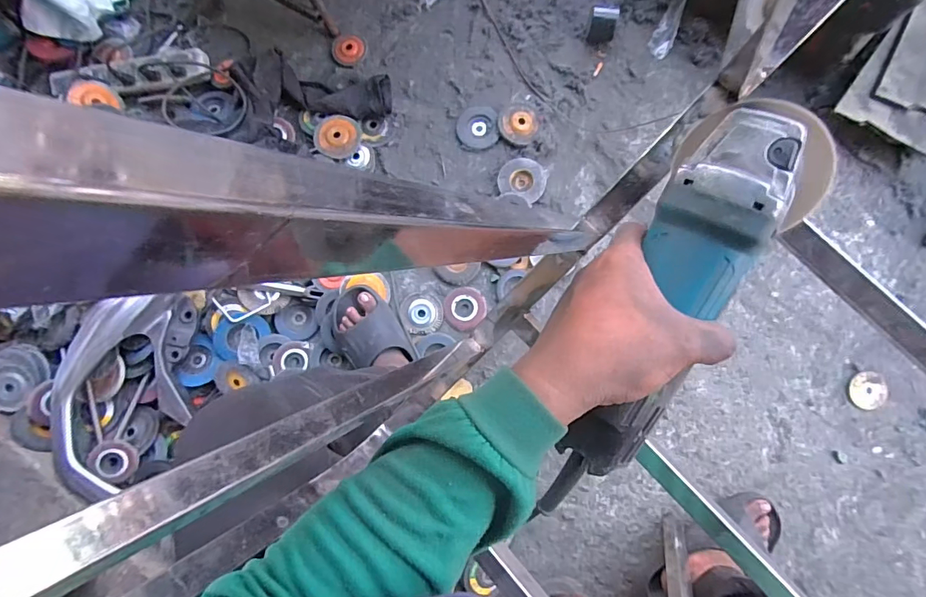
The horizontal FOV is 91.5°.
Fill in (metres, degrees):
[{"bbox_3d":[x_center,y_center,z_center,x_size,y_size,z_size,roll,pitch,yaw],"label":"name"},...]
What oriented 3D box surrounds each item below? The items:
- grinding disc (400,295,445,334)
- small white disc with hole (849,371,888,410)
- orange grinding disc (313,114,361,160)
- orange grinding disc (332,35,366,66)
[{"bbox_3d":[-0.083,0.032,0.907,0.083,0.013,0.080,0,82,4],"label":"grinding disc"},{"bbox_3d":[0.777,0.177,0.865,0.062,0.005,0.070,-9,86,17],"label":"small white disc with hole"},{"bbox_3d":[-0.266,-0.343,0.954,0.094,0.016,0.088,0,82,4],"label":"orange grinding disc"},{"bbox_3d":[-0.252,-0.548,0.991,0.069,0.011,0.071,0,82,4],"label":"orange grinding disc"}]

